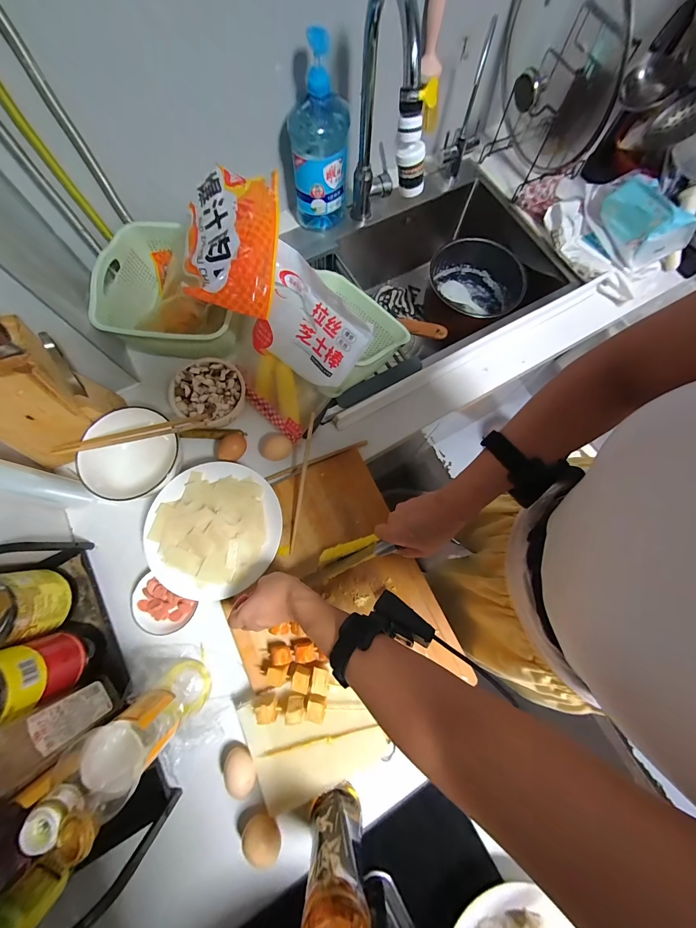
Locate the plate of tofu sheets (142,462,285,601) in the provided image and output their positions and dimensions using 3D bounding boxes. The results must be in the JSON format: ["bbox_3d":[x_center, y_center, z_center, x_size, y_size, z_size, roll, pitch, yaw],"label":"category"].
[{"bbox_3d":[-0.208,0.101,0.504,0.196,0.049,0.199,0,74,-2],"label":"plate of tofu sheets"}]

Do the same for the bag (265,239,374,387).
[{"bbox_3d":[-0.071,-0.215,0.482,0.205,0.041,0.139,45,114,11],"label":"bag"}]

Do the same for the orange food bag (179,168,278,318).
[{"bbox_3d":[-0.169,-0.320,0.465,0.142,0.061,0.202,1,85,14],"label":"orange food bag"}]

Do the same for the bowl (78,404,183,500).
[{"bbox_3d":[-0.350,-0.016,0.525,0.126,0.066,0.154,-7,75,-4],"label":"bowl"}]

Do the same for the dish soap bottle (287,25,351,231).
[{"bbox_3d":[-0.052,-0.579,0.592,0.105,0.269,0.060,-7,75,-4],"label":"dish soap bottle"}]

